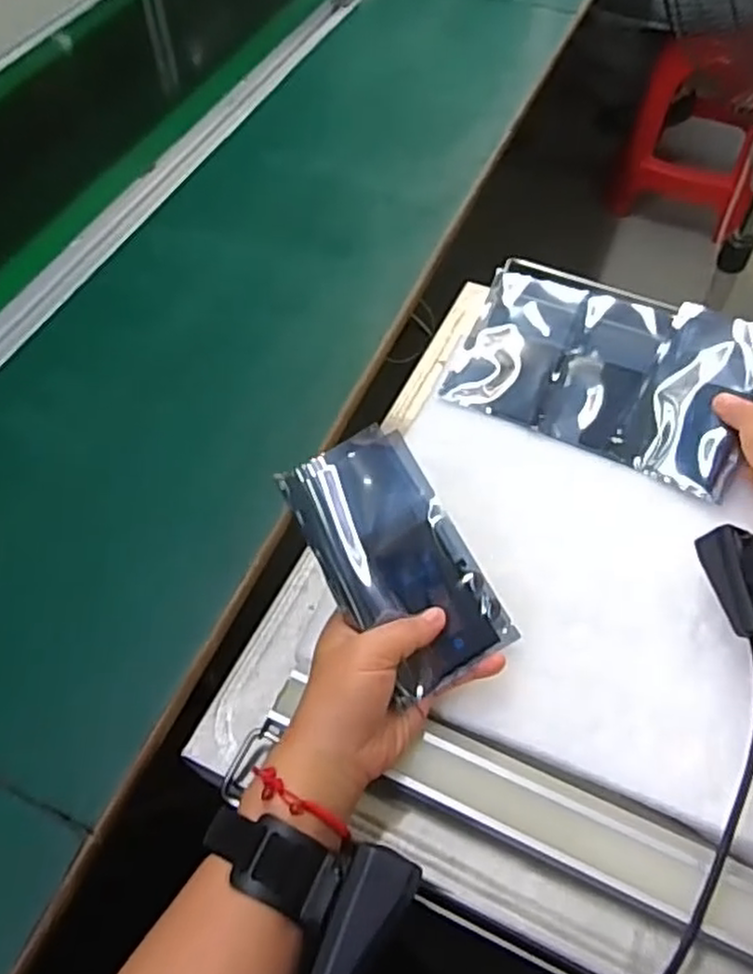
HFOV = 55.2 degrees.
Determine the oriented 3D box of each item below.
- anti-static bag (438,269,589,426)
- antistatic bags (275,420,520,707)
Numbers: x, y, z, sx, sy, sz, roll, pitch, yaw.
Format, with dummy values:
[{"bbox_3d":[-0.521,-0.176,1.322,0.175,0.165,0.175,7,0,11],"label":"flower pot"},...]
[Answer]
[{"bbox_3d":[0.121,-0.124,0.617,0.086,0.023,0.156,20,58,13],"label":"anti-static bag"},{"bbox_3d":[0.011,0.042,0.431,0.083,0.013,0.152,-30,84,-15],"label":"antistatic bags"}]

